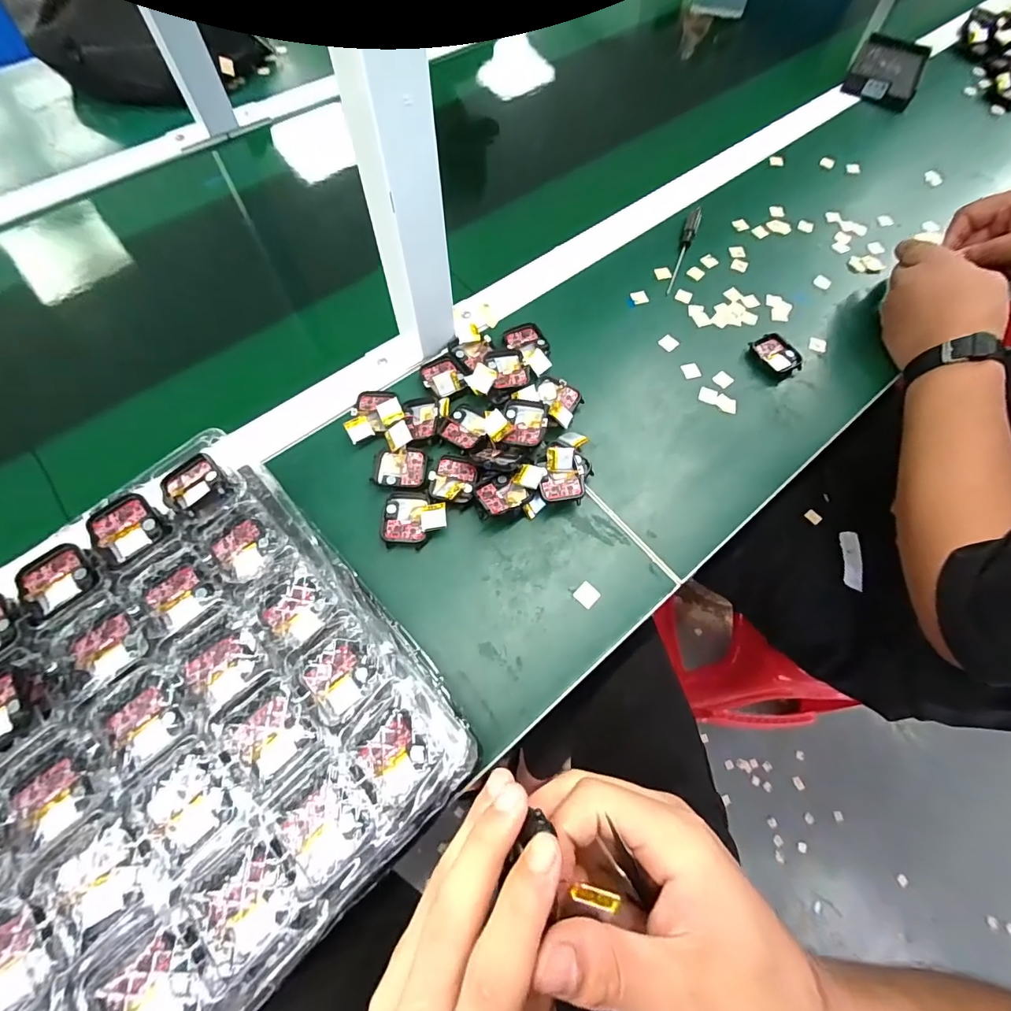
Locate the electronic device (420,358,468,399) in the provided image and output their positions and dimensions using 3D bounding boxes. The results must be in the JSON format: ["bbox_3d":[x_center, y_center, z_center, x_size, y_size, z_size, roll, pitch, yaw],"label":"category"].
[{"bbox_3d":[-0.059,-0.120,0.419,0.034,0.011,0.046,-28,72,-13],"label":"electronic device"}]

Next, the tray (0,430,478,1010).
[{"bbox_3d":[-0.202,0.124,0.260,0.261,0.022,0.282,-40,75,-17],"label":"tray"}]

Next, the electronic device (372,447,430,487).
[{"bbox_3d":[-0.087,-0.032,0.382,0.045,0.004,0.036,3,67,-2],"label":"electronic device"}]

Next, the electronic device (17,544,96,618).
[{"bbox_3d":[-0.287,0.047,0.292,0.039,0.004,0.037,43,71,15],"label":"electronic device"}]

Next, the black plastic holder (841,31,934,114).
[{"bbox_3d":[0.541,-0.616,0.648,0.089,0.024,0.146,30,69,9],"label":"black plastic holder"}]

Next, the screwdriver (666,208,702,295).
[{"bbox_3d":[0.195,-0.281,0.501,0.014,0.012,0.128,21,68,6],"label":"screwdriver"}]

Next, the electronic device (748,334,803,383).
[{"bbox_3d":[0.264,-0.146,0.449,0.038,0.008,0.047,-28,72,-13],"label":"electronic device"}]

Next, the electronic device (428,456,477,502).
[{"bbox_3d":[-0.043,-0.023,0.375,0.037,0.010,0.040,9,67,1],"label":"electronic device"}]

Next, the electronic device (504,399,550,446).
[{"bbox_3d":[0.017,-0.071,0.389,0.036,0.011,0.038,12,67,2],"label":"electronic device"}]

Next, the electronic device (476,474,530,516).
[{"bbox_3d":[-0.001,-0.009,0.361,0.038,0.010,0.039,-19,50,-14],"label":"electronic device"}]

